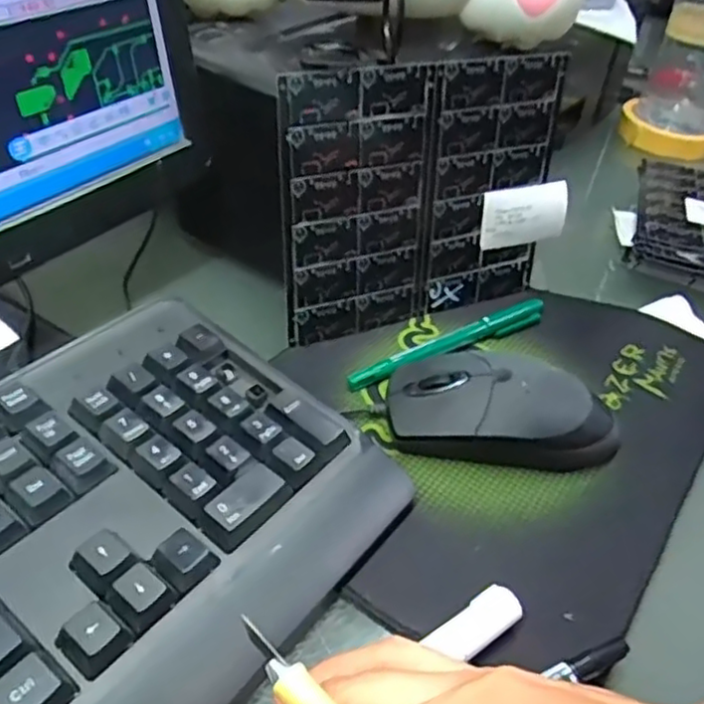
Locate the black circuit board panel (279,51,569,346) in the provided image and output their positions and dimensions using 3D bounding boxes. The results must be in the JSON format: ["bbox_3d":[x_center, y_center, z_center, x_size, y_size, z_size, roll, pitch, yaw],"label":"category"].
[{"bbox_3d":[0.040,-0.082,0.371,0.160,0.140,0.004,-15,36,-22],"label":"black circuit board panel"}]

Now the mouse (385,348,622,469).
[{"bbox_3d":[0.073,0.026,0.328,0.109,0.031,0.051,9,41,3],"label":"mouse"}]

